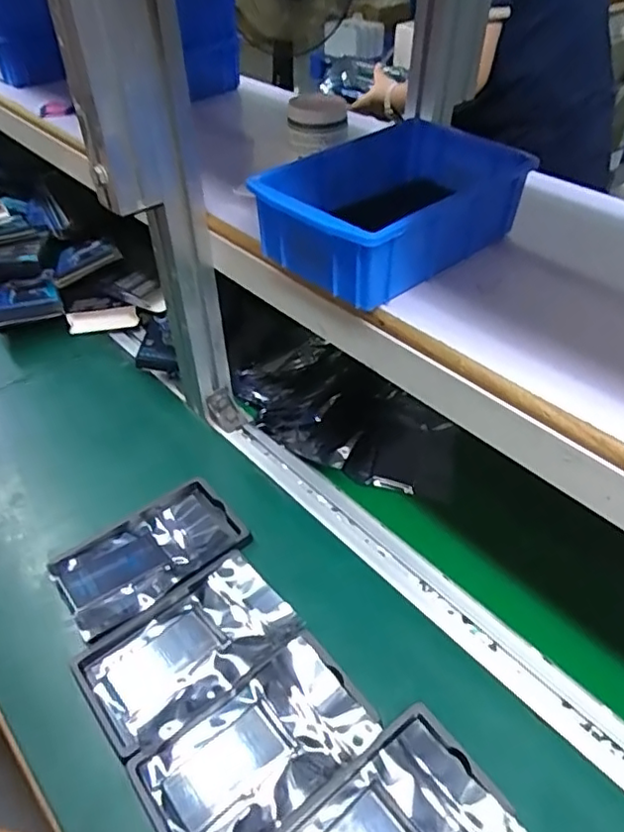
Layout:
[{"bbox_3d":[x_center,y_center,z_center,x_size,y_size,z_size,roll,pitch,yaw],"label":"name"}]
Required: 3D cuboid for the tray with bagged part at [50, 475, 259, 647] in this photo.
[{"bbox_3d":[-0.144,0.126,0.545,0.157,0.019,0.100,-27,49,-26],"label":"tray with bagged part"}]

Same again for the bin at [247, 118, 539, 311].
[{"bbox_3d":[0.062,-0.165,0.480,0.193,0.064,0.133,-30,51,-28],"label":"bin"}]

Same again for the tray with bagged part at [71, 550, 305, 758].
[{"bbox_3d":[-0.096,0.181,0.480,0.160,0.028,0.097,-29,50,-28],"label":"tray with bagged part"}]

